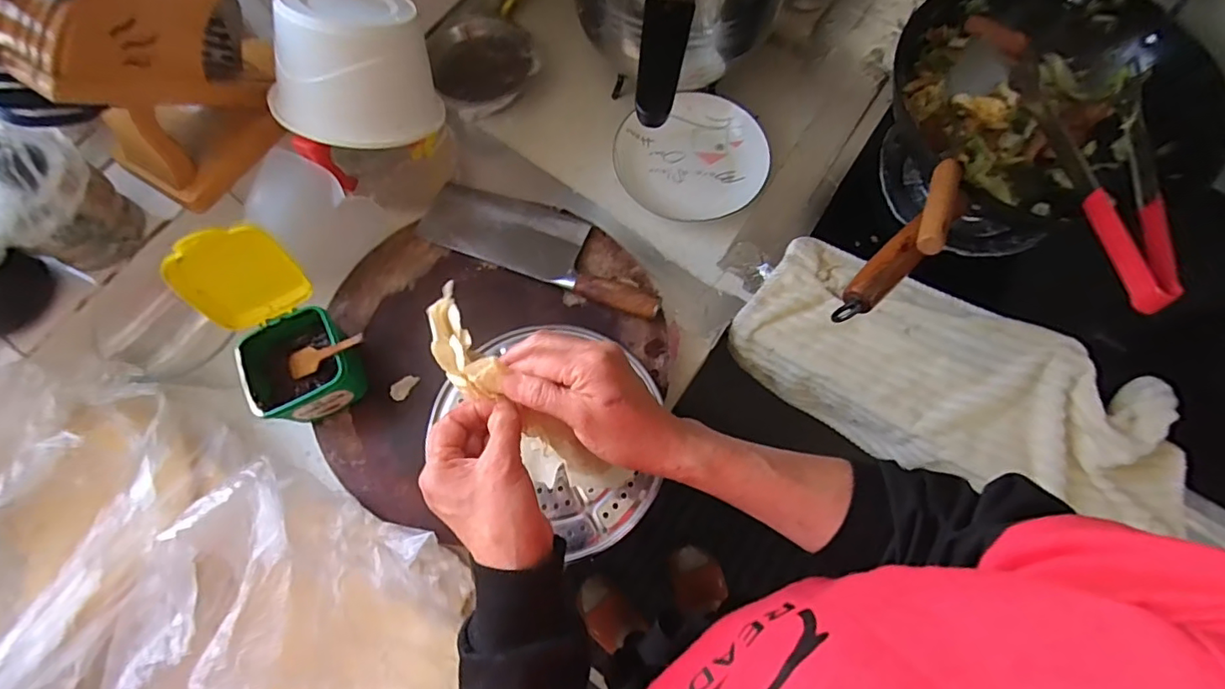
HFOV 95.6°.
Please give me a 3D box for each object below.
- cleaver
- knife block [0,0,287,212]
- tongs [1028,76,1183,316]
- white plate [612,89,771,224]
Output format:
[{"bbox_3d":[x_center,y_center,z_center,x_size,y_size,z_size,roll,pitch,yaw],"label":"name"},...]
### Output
[{"bbox_3d":[-0.081,-0.120,0.653,0.303,0.034,0.093,21,72,8],"label":"cleaver"},{"bbox_3d":[-0.451,-0.276,0.559,0.094,0.213,0.183,31,74,11],"label":"knife block"},{"bbox_3d":[0.481,-0.160,0.535,0.099,0.032,0.307,13,58,5],"label":"tongs"},{"bbox_3d":[0.100,-0.246,0.731,0.180,0.045,0.177,0,71,1],"label":"white plate"}]

